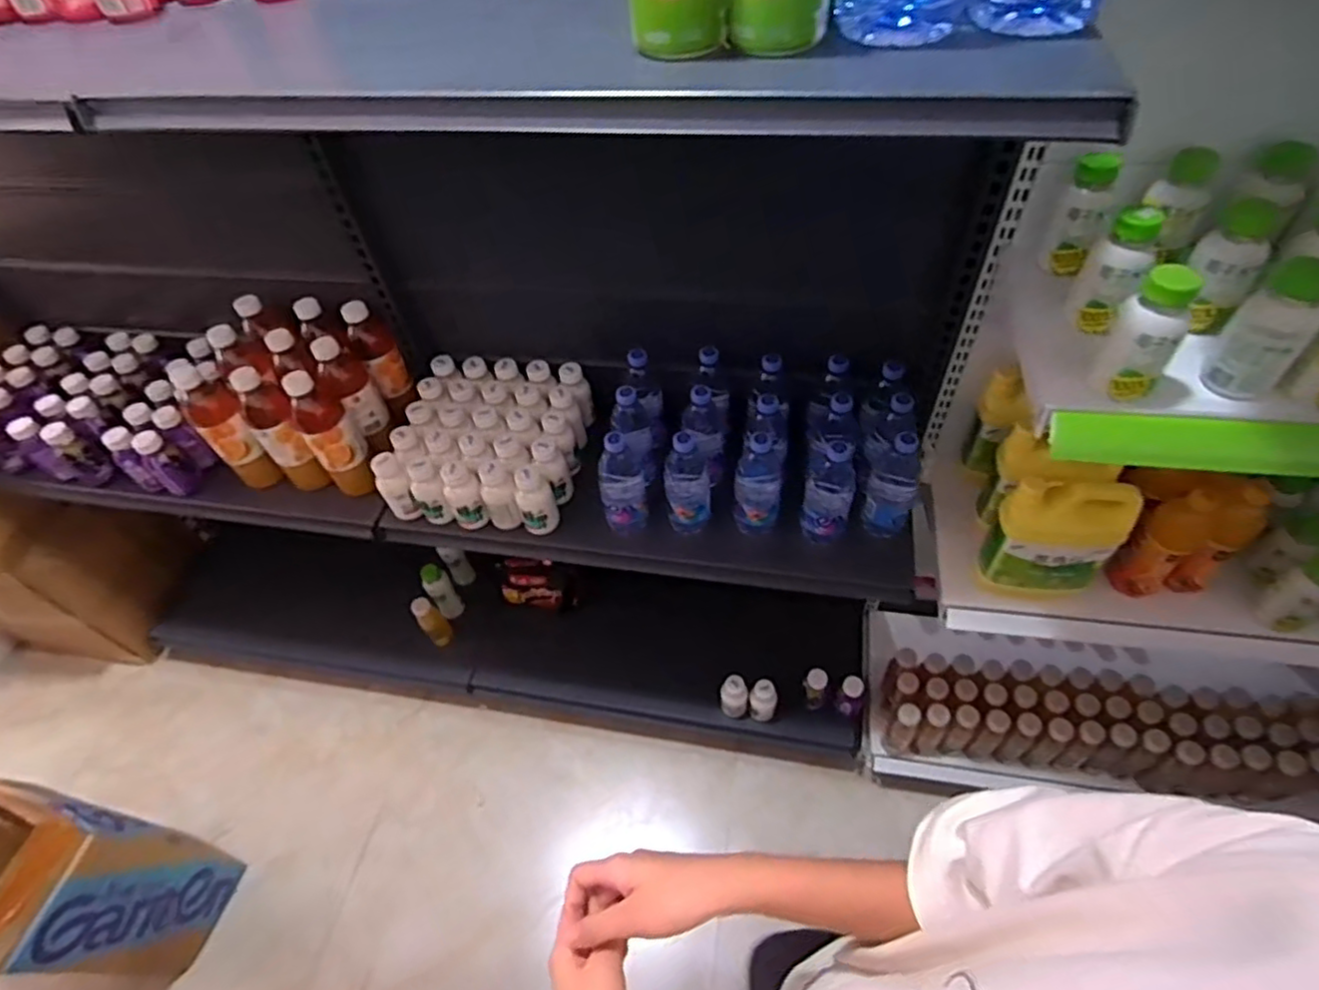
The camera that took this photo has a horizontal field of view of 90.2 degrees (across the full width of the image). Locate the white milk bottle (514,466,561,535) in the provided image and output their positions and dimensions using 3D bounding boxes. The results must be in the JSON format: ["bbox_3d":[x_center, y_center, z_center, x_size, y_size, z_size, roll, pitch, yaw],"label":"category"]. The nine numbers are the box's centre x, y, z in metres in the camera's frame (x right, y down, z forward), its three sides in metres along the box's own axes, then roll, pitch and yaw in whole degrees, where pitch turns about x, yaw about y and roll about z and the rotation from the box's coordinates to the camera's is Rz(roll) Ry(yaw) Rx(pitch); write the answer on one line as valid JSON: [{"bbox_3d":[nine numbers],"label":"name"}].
[{"bbox_3d":[-0.198,0.010,1.055,0.060,0.121,0.052,-19,53,-9],"label":"white milk bottle"}]

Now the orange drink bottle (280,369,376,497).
[{"bbox_3d":[-0.542,-0.098,1.091,0.080,0.251,0.069,-33,57,-19],"label":"orange drink bottle"}]

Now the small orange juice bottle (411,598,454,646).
[{"bbox_3d":[-0.543,0.303,1.574,0.055,0.160,0.048,-37,58,-22],"label":"small orange juice bottle"}]

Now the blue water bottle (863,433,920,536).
[{"bbox_3d":[0.346,-0.014,0.973,0.072,0.174,0.058,16,56,17],"label":"blue water bottle"}]

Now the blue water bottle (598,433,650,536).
[{"bbox_3d":[-0.057,-0.016,1.019,0.070,0.187,0.065,-8,52,-1],"label":"blue water bottle"}]

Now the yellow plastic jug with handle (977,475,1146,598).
[{"bbox_3d":[0.530,0.052,0.884,0.157,0.186,0.087,8,54,11],"label":"yellow plastic jug with handle"}]

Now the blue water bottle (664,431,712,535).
[{"bbox_3d":[0.044,-0.009,1.017,0.069,0.195,0.059,-4,52,2],"label":"blue water bottle"}]

